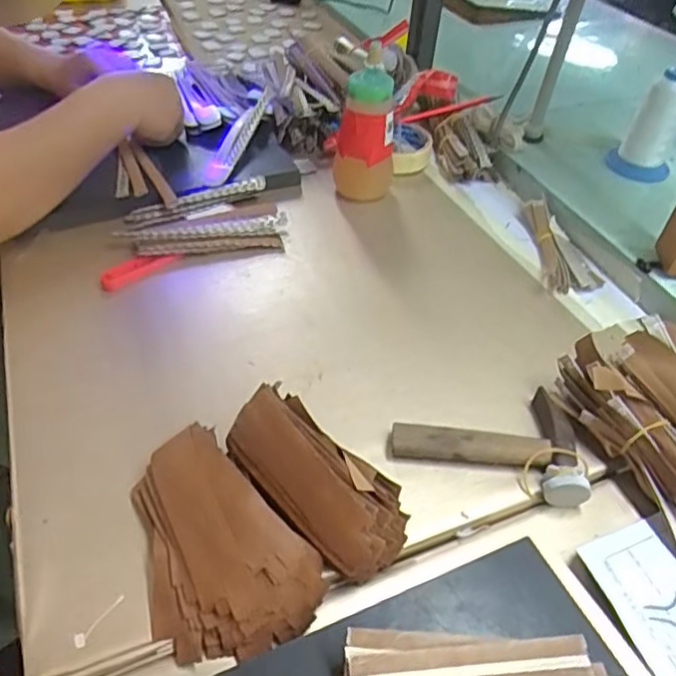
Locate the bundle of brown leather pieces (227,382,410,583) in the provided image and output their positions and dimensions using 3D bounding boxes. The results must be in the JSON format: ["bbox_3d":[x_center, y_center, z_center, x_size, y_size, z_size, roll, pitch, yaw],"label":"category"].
[{"bbox_3d":[-0.016,0.091,0.400,0.134,0.050,0.064,33,52,26],"label":"bundle of brown leather pieces"}]

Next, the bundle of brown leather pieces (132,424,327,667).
[{"bbox_3d":[-0.079,0.122,0.367,0.087,0.046,0.139,-28,53,-28],"label":"bundle of brown leather pieces"}]

